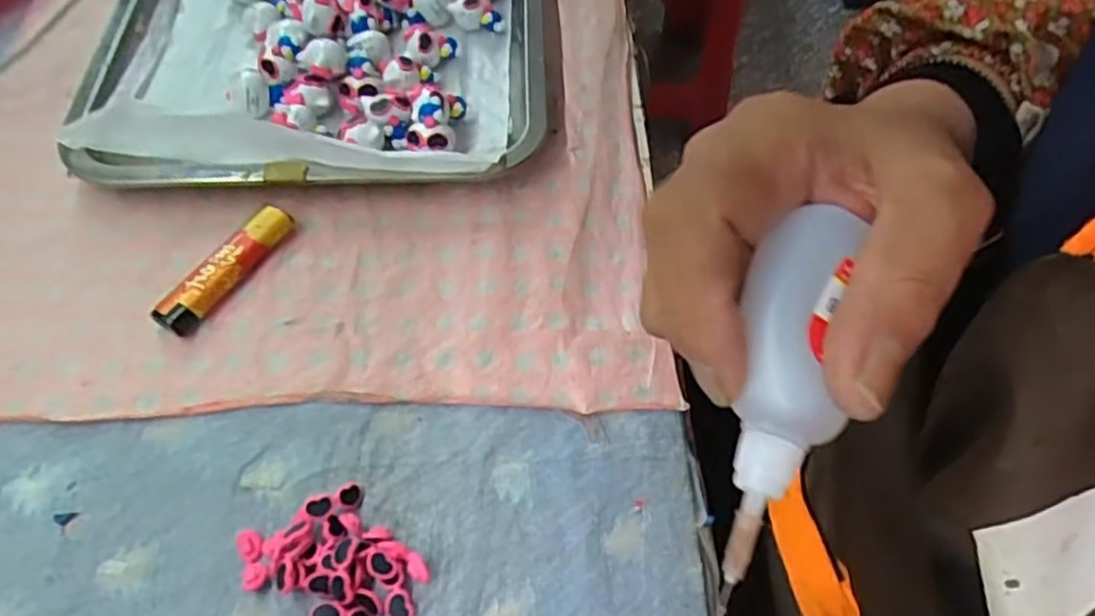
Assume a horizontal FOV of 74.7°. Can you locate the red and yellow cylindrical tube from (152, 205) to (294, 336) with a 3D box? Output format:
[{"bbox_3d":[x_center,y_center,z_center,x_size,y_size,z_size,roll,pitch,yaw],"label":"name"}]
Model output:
[{"bbox_3d":[-0.158,-0.019,0.356,0.018,0.014,0.078,30,62,16],"label":"red and yellow cylindrical tube"}]

